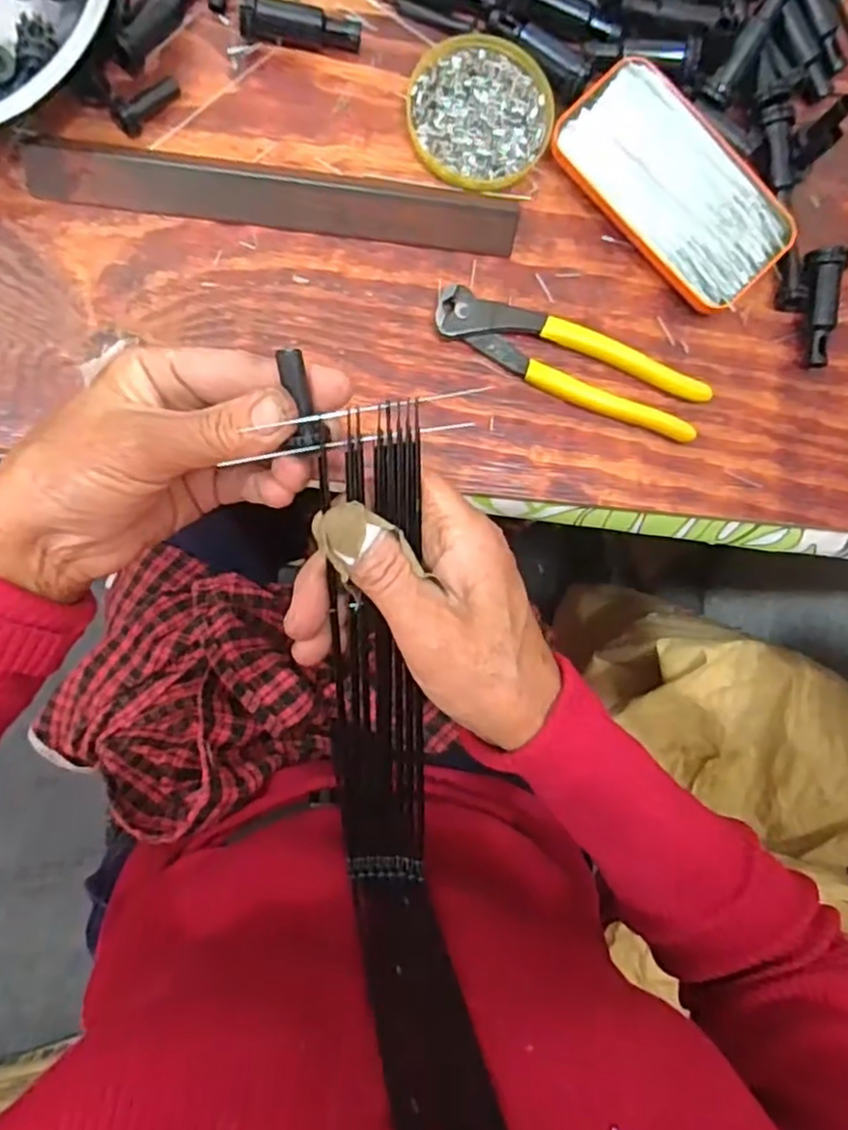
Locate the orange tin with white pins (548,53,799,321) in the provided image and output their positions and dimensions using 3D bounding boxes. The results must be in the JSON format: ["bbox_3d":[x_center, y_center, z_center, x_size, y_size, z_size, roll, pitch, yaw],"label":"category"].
[{"bbox_3d":[0.145,-0.220,0.403,0.072,0.017,0.144,-44,94,-5],"label":"orange tin with white pins"}]

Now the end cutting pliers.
[{"bbox_3d":[0.085,-0.118,0.400,0.162,0.014,0.039,22,87,-6],"label":"end cutting pliers"}]

